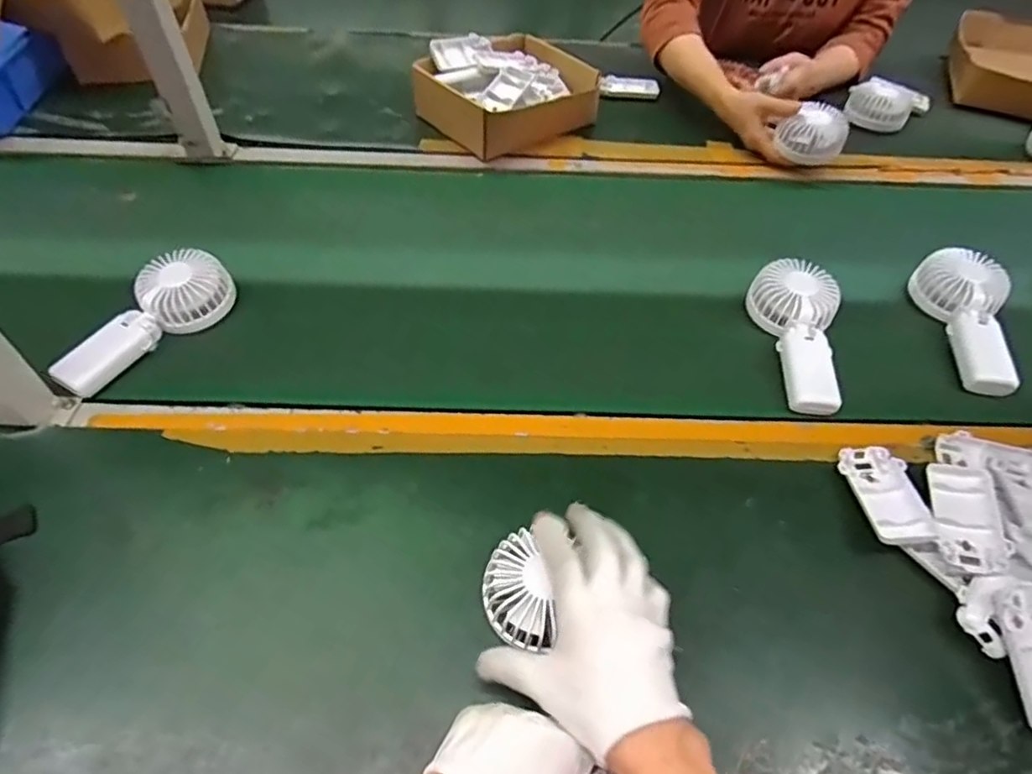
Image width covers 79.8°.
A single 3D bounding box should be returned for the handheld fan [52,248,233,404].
[{"bbox_3d":[-0.369,-0.068,0.609,0.070,0.048,0.177,33,57,22],"label":"handheld fan"}]

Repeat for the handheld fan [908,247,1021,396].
[{"bbox_3d":[0.477,-0.070,0.639,0.078,0.048,0.171,5,51,1],"label":"handheld fan"}]

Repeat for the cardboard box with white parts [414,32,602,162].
[{"bbox_3d":[-0.013,-0.428,0.891,0.236,0.074,0.197,-25,56,-21],"label":"cardboard box with white parts"}]

